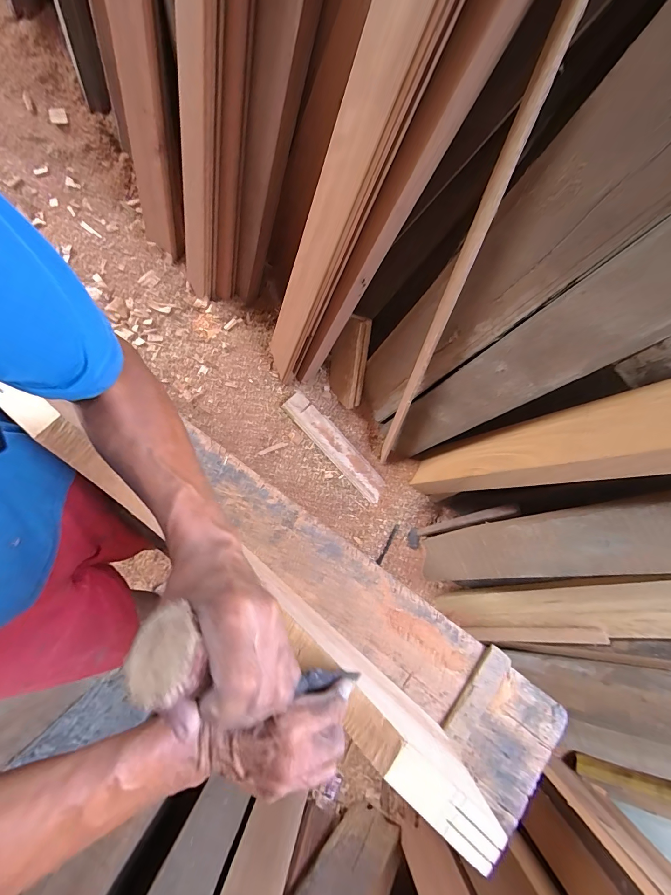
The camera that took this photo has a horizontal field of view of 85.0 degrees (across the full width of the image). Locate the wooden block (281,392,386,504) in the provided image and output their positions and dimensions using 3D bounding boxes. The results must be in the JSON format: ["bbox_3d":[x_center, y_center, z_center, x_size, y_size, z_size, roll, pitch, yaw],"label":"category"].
[{"bbox_3d":[0.004,0.000,0.967,0.070,0.023,0.350,-45,103,-7],"label":"wooden block"}]

